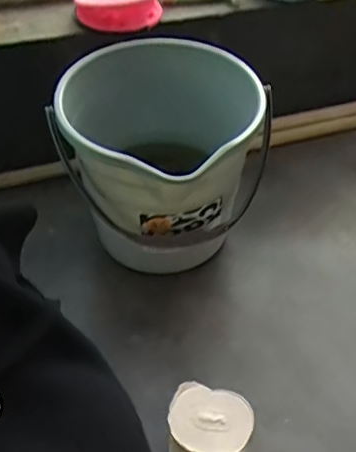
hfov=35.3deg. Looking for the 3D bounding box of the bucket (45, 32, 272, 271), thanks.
[{"bbox_3d":[-0.029,-0.106,0.860,0.270,0.235,0.293,1,48,-1],"label":"bucket"}]

